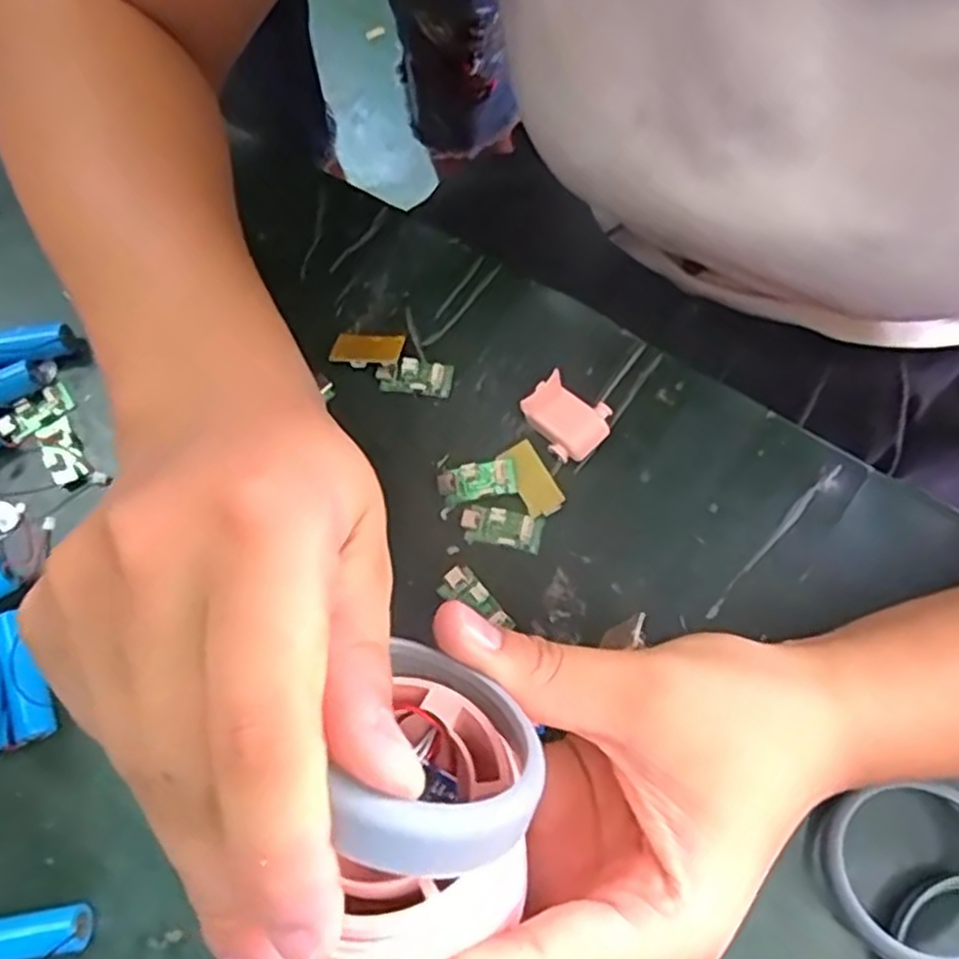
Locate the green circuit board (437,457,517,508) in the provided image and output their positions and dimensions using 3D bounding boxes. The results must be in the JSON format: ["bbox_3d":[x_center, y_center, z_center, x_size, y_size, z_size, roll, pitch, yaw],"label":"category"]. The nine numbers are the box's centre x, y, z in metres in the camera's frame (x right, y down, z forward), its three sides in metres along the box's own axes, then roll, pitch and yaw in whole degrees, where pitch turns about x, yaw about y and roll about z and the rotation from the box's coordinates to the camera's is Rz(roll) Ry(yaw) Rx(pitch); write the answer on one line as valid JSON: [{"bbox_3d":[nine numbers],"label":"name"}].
[{"bbox_3d":[-0.001,0.001,0.306,0.031,0.004,0.015,-11,71,-2],"label":"green circuit board"}]

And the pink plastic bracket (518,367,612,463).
[{"bbox_3d":[0.036,-0.026,0.309,0.029,0.014,0.033,-42,75,-11],"label":"pink plastic bracket"}]

